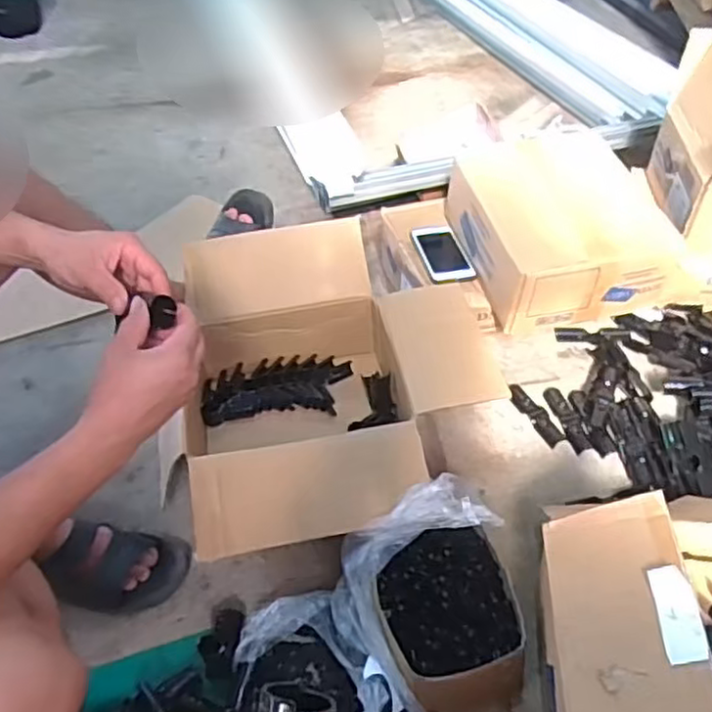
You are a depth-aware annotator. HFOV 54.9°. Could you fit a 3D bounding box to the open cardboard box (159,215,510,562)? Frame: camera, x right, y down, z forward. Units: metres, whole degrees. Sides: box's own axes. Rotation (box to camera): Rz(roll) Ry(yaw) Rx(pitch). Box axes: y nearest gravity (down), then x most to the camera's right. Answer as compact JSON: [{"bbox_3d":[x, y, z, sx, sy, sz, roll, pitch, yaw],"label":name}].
[{"bbox_3d":[-0.054,0.031,1.038,0.487,0.201,0.503,-12,44,-9],"label":"open cardboard box"}]

